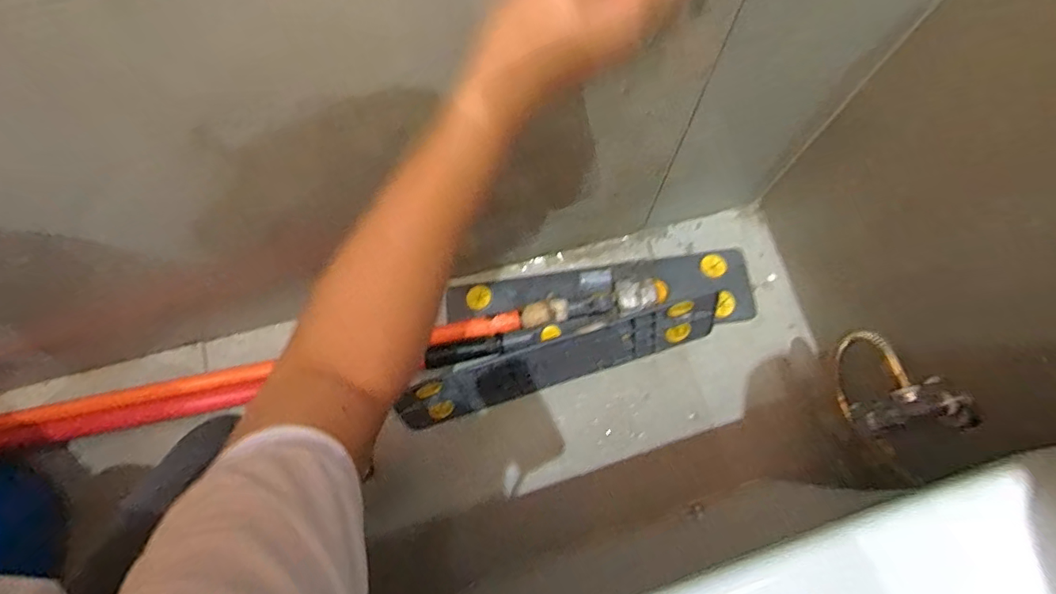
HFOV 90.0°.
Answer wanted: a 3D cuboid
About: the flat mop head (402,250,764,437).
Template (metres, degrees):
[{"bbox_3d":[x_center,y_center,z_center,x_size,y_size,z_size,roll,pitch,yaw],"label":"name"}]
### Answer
[{"bbox_3d":[0.053,0.014,0.647,0.460,0.069,0.162,-18,76,-3],"label":"flat mop head"}]

